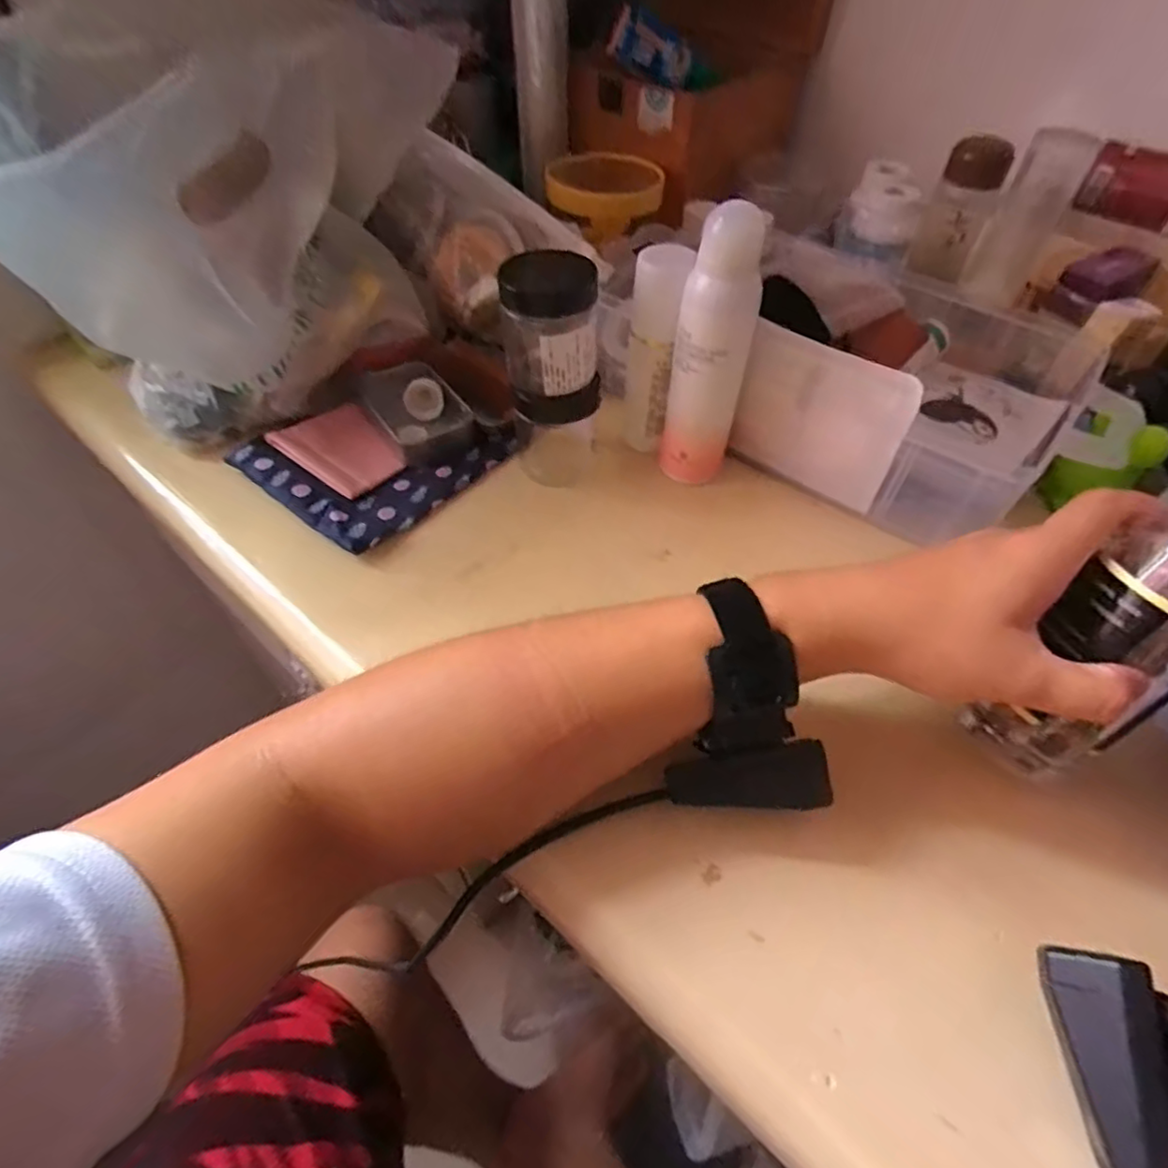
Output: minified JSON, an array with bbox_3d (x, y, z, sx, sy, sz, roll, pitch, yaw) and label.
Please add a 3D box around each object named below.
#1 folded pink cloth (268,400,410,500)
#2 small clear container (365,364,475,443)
[{"bbox_3d":[-0.172,-0.097,0.453,0.082,0.013,0.061,34,58,24],"label":"folded pink cloth"},{"bbox_3d":[-0.126,-0.134,0.474,0.057,0.023,0.085,-28,56,-22],"label":"small clear container"}]

